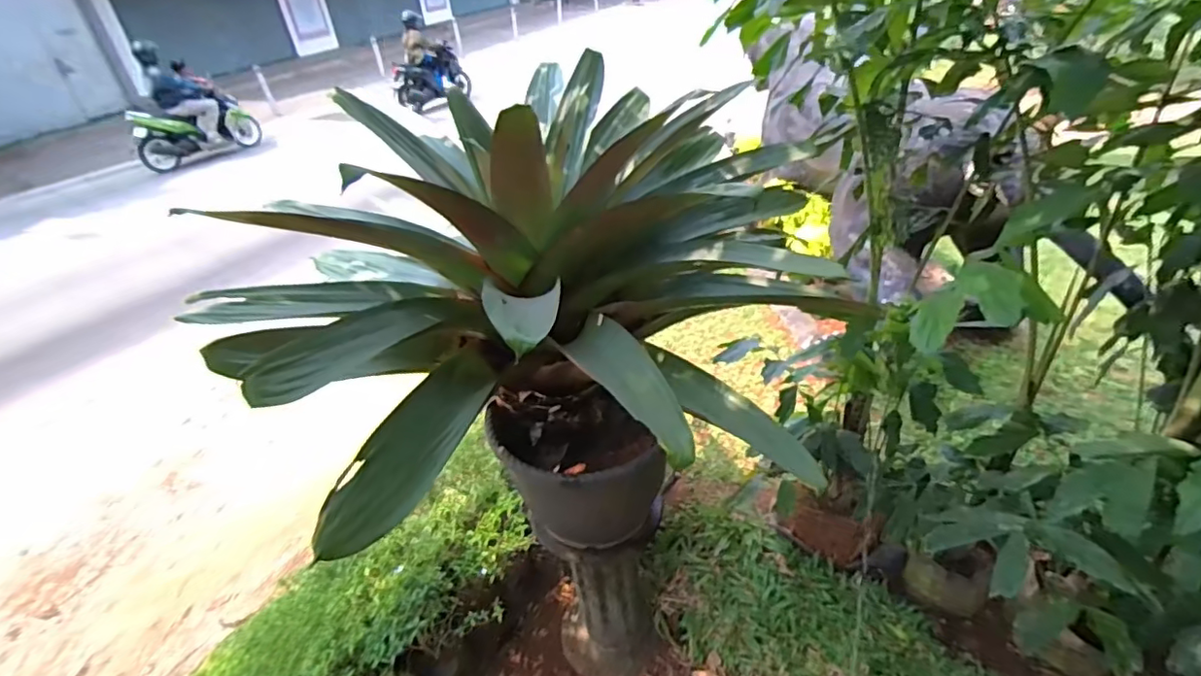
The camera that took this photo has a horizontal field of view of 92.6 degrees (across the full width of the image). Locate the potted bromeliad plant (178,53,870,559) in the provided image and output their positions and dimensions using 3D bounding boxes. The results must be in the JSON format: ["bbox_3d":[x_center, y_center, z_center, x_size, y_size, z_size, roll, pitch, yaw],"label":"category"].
[{"bbox_3d":[-0.035,0.025,1.021,0.787,0.796,0.957,23,44,33],"label":"potted bromeliad plant"}]

